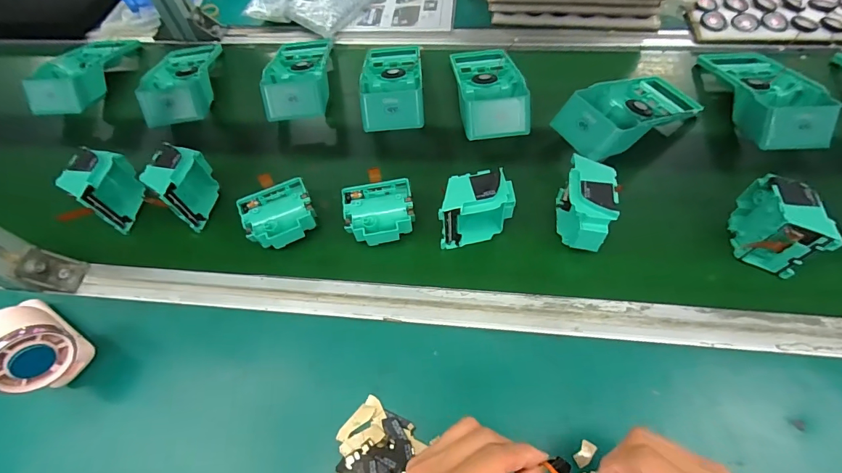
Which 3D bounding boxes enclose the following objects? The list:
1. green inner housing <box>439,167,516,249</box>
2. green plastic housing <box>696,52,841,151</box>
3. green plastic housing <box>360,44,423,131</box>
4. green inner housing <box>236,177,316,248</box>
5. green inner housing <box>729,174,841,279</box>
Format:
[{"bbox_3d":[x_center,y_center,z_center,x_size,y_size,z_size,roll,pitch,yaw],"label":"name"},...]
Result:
[{"bbox_3d":[0.057,-0.026,0.423,0.078,0.081,0.045,-7,59,1],"label":"green inner housing"},{"bbox_3d":[0.423,-0.180,0.497,0.088,0.048,0.190,-1,59,4],"label":"green plastic housing"},{"bbox_3d":[-0.040,-0.219,0.561,0.089,0.050,0.189,-4,59,2],"label":"green plastic housing"},{"bbox_3d":[-0.157,-0.018,0.452,0.079,0.041,0.067,-22,60,-8],"label":"green inner housing"},{"bbox_3d":[0.343,-0.009,0.394,0.041,0.084,0.075,9,60,10],"label":"green inner housing"}]

